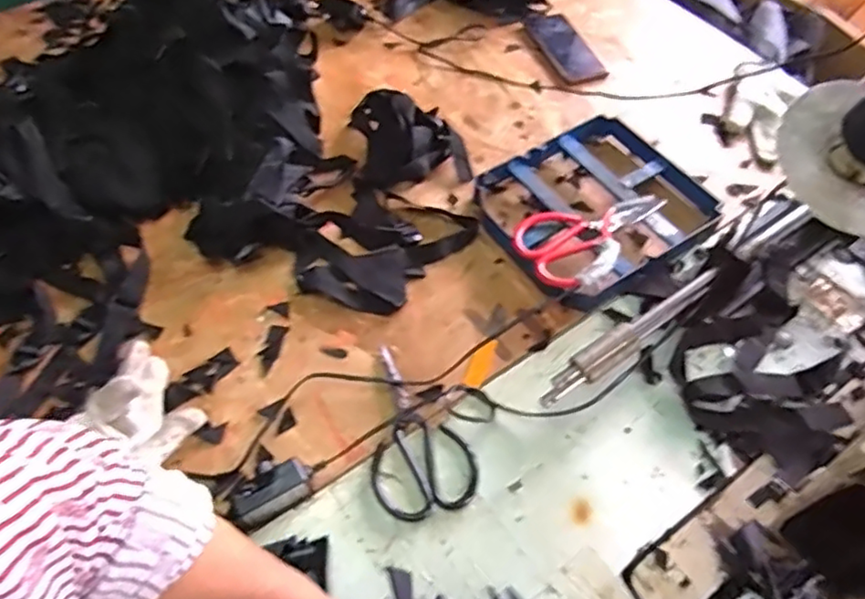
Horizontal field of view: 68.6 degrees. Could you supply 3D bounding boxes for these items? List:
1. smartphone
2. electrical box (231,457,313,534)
[{"bbox_3d":[0.209,-0.395,0.995,0.078,0.004,0.171,-19,58,-12],"label":"smartphone"},{"bbox_3d":[-0.147,0.180,0.585,0.075,0.042,0.029,-30,61,-18],"label":"electrical box"}]

